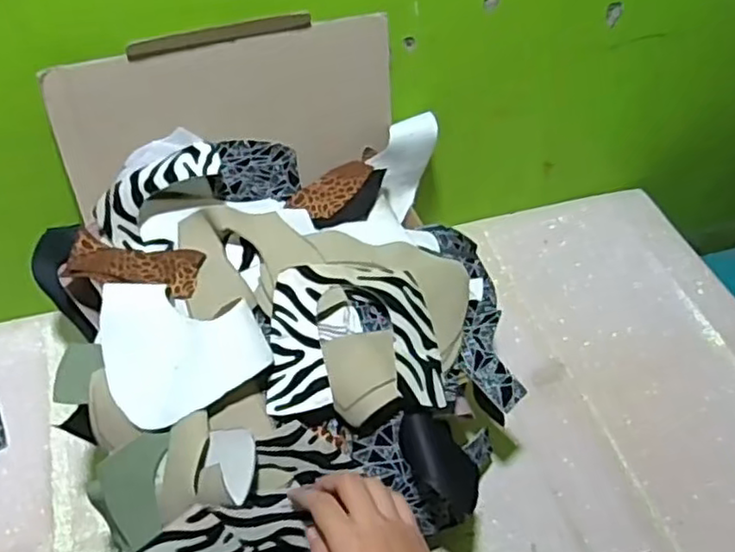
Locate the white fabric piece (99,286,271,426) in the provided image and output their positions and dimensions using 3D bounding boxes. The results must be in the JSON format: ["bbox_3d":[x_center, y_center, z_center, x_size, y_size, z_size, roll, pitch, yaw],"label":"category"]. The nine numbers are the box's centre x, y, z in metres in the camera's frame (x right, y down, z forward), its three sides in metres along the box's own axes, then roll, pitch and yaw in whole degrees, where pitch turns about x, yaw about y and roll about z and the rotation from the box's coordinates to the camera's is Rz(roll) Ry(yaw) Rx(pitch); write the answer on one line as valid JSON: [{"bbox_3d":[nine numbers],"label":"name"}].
[{"bbox_3d":[-0.152,0.051,0.547,0.113,0.034,0.125,-29,57,-25],"label":"white fabric piece"}]

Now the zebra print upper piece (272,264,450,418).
[{"bbox_3d":[-0.011,0.046,0.563,0.140,0.039,0.124,-2,48,-6],"label":"zebra print upper piece"}]

